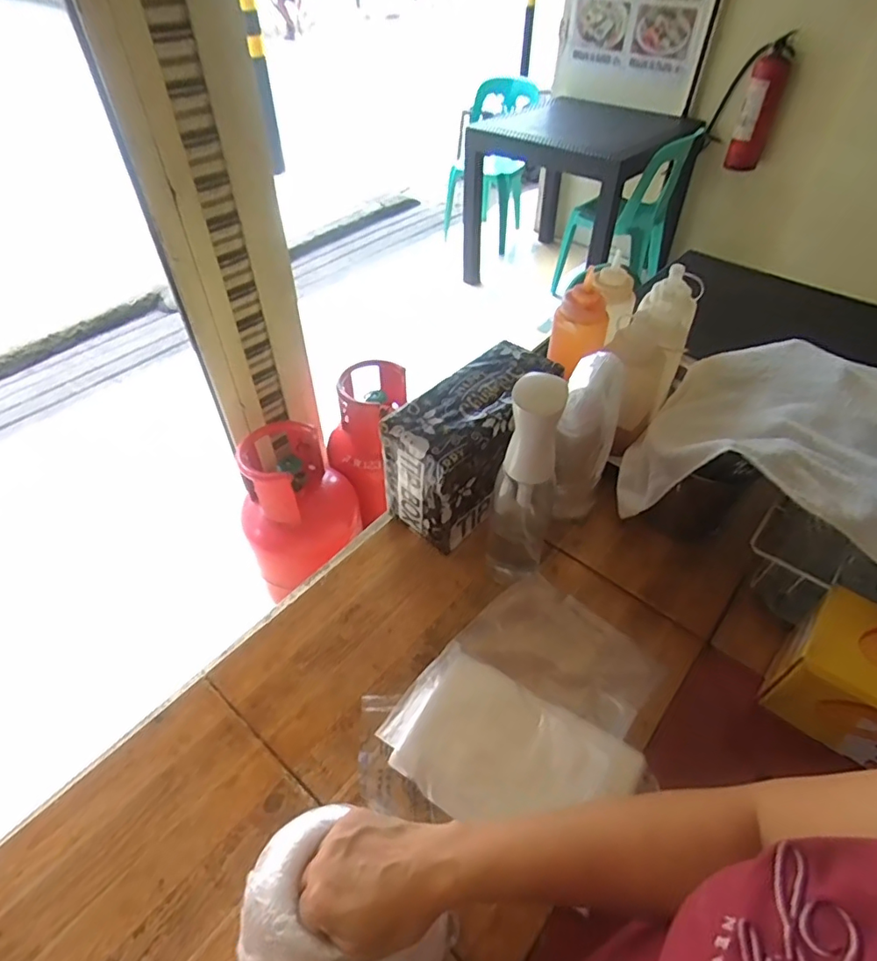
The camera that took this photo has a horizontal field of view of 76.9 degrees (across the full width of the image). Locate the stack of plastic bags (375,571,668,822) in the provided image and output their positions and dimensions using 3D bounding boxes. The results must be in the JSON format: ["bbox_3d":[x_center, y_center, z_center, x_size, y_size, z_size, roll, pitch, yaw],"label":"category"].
[{"bbox_3d":[0.099,0.221,0.563,0.208,0.024,0.265,31,54,26],"label":"stack of plastic bags"}]

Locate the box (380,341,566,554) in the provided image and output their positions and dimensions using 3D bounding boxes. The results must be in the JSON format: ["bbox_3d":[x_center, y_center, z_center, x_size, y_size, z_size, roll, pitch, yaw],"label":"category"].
[{"bbox_3d":[0.045,-0.048,0.706,0.110,0.152,0.233,30,54,25],"label":"box"}]

